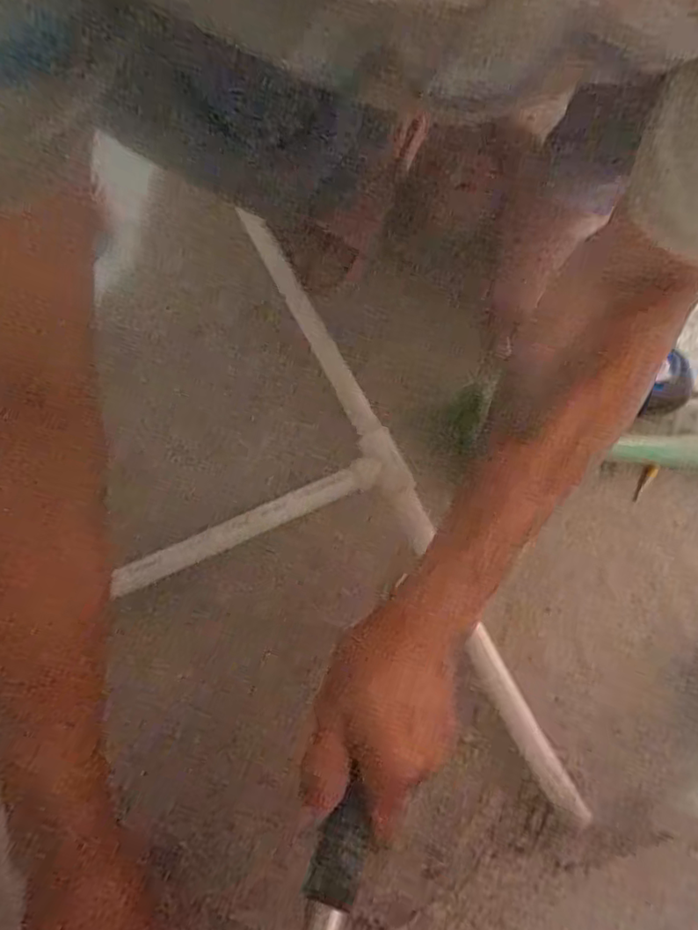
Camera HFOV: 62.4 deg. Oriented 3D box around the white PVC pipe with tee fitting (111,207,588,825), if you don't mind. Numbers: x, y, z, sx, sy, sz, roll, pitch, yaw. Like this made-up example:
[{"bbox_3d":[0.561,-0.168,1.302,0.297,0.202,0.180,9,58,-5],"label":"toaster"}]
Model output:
[{"bbox_3d":[-0.059,0.053,0.464,0.255,0.038,0.543,-25,74,-9],"label":"white PVC pipe with tee fitting"}]

